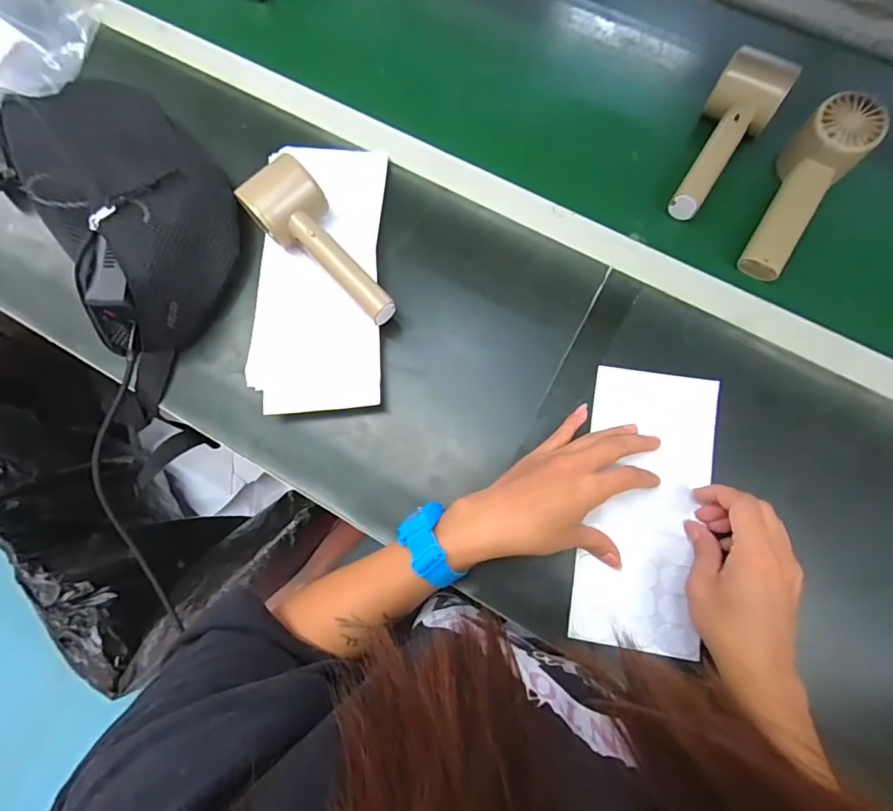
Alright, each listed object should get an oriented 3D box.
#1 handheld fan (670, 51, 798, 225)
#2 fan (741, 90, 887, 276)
[{"bbox_3d":[0.244,-0.242,0.427,0.055,0.063,0.147,36,80,8],"label":"handheld fan"},{"bbox_3d":[0.309,-0.183,0.417,0.050,0.051,0.161,28,95,6],"label":"fan"}]

